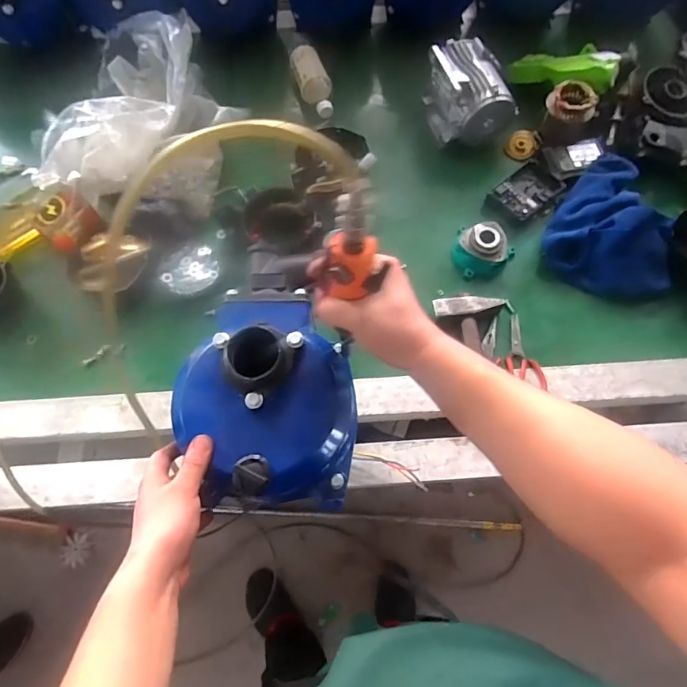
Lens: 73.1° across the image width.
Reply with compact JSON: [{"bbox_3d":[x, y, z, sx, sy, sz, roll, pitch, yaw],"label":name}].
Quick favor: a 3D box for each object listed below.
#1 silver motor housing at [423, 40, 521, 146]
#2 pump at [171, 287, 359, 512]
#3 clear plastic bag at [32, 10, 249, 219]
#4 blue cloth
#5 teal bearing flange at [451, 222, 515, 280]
[{"bbox_3d":[0.255,-0.490,0.920,0.143,0.137,0.162,-18,69,-6],"label":"silver motor housing"},{"bbox_3d":[-0.085,0.061,0.518,0.185,0.130,0.230,1,68,1],"label":"pump"},{"bbox_3d":[-0.359,-0.428,0.877,0.306,0.119,0.394,11,69,5],"label":"clear plastic bag"},{"bbox_3d":[0.493,-0.215,0.800,0.211,0.072,0.270,35,73,14],"label":"blue cloth"},{"bbox_3d":[0.246,-0.169,0.819,0.108,0.043,0.108,26,71,11],"label":"teal bearing flange"}]

